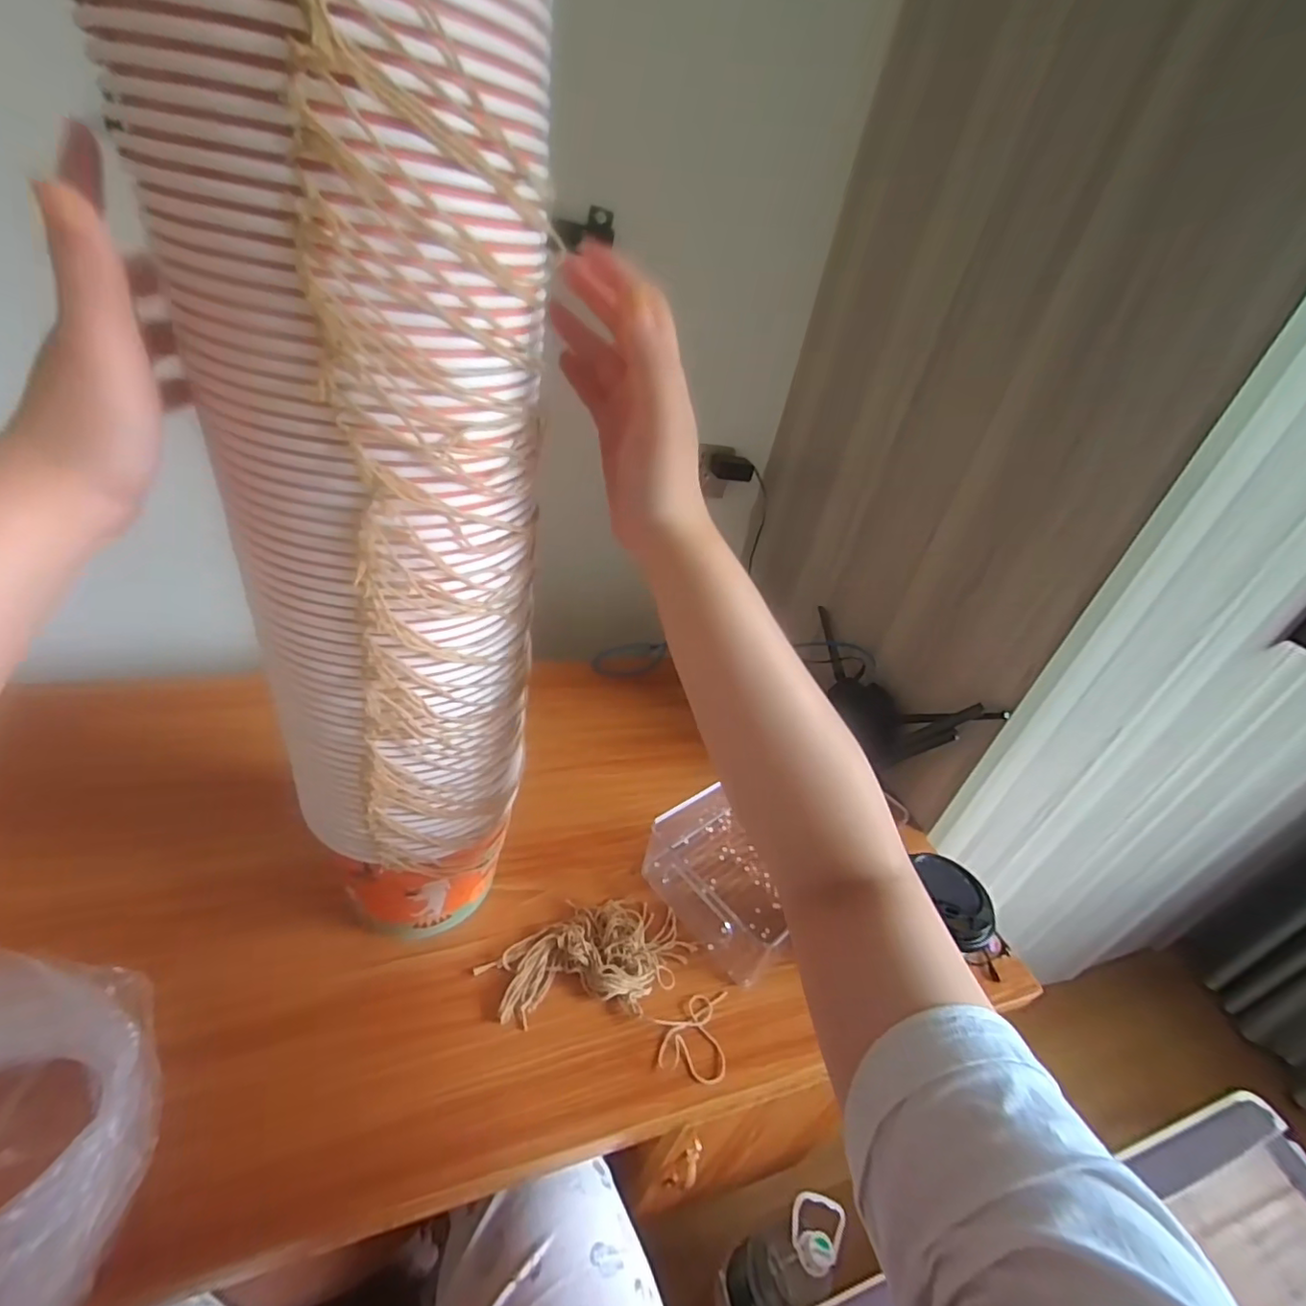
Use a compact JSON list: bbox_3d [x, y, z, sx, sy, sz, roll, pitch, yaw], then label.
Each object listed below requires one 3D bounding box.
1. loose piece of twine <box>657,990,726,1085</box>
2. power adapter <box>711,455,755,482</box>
[{"bbox_3d":[0.032,0.313,0.490,0.059,0.009,0.072,16,31,-1],"label":"loose piece of twine"},{"bbox_3d":[0.134,-0.311,0.985,0.070,0.032,0.047,4,40,-4],"label":"power adapter"}]

